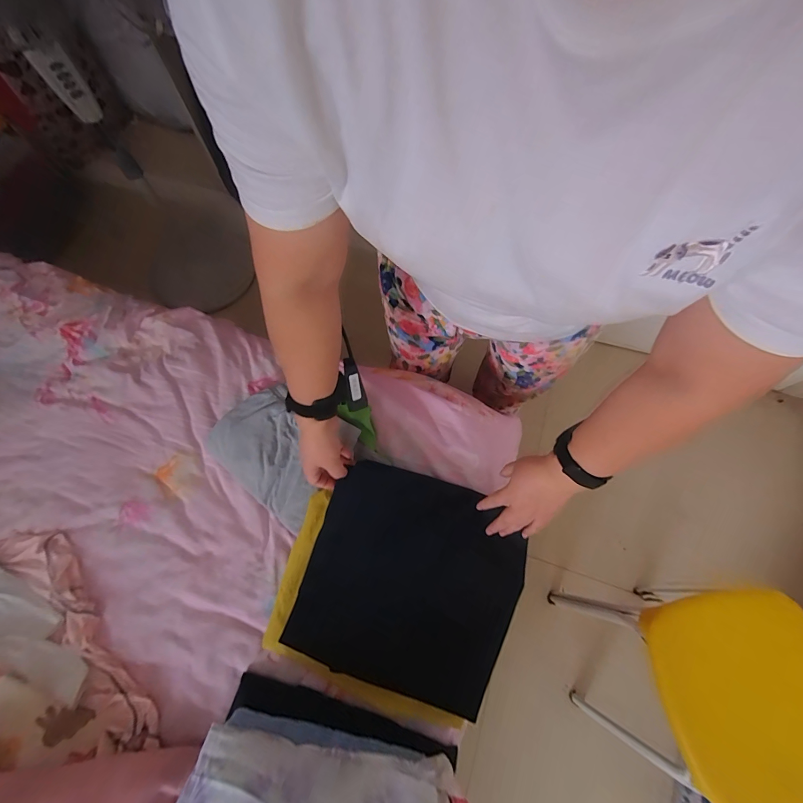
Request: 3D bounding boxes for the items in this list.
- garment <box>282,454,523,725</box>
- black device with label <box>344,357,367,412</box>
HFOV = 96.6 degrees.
[{"bbox_3d":[0.018,0.256,0.533,0.301,0.030,0.276,17,71,7],"label":"garment"},{"bbox_3d":[-0.066,-0.021,0.495,0.026,0.076,0.019,-9,25,-3],"label":"black device with label"}]

